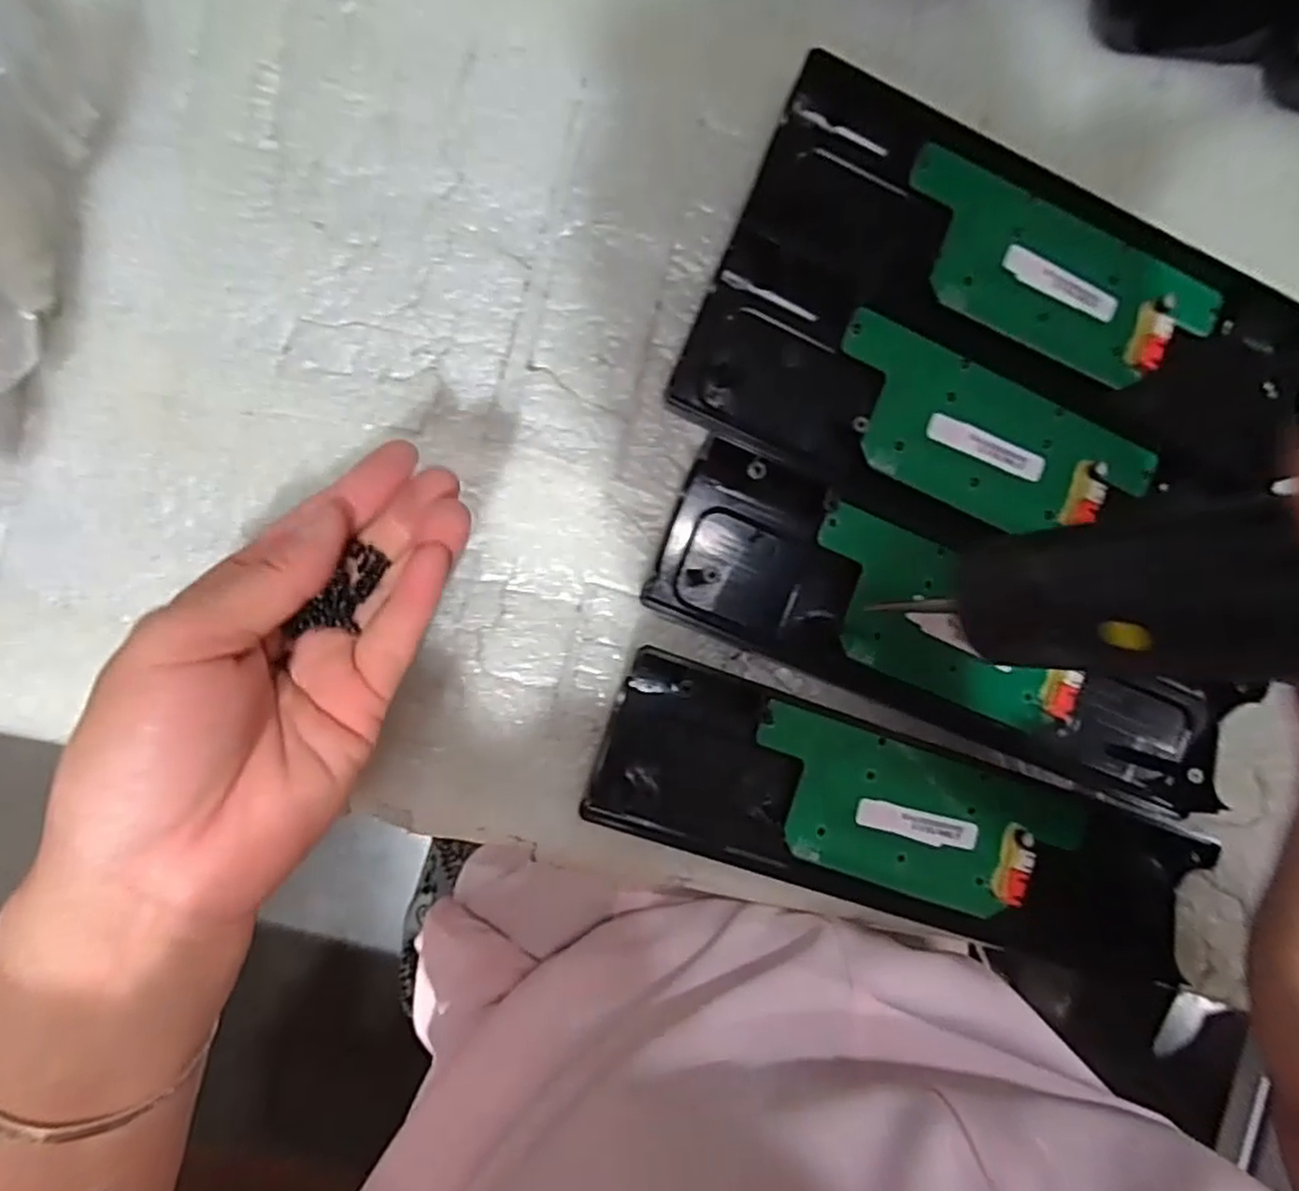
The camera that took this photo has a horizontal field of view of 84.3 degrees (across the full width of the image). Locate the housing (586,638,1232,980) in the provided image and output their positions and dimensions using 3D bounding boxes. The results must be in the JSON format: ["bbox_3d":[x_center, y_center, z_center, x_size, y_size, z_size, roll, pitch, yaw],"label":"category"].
[{"bbox_3d":[0.100,0.090,0.278,0.241,0.017,0.071,19,88,-6],"label":"housing"}]

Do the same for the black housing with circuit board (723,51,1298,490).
[{"bbox_3d":[0.159,-0.117,0.278,0.246,0.018,0.082,22,88,-6],"label":"black housing with circuit board"}]

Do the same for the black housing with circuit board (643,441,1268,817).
[{"bbox_3d":[0.118,0.016,0.276,0.233,0.014,0.063,22,88,-6],"label":"black housing with circuit board"}]

